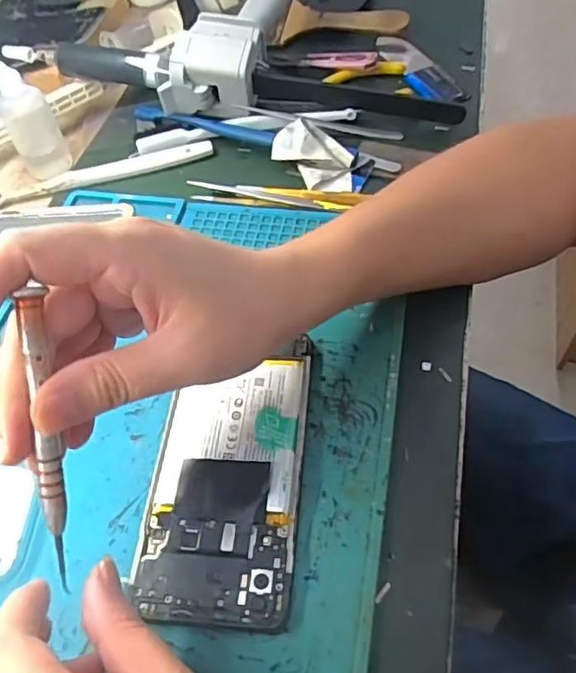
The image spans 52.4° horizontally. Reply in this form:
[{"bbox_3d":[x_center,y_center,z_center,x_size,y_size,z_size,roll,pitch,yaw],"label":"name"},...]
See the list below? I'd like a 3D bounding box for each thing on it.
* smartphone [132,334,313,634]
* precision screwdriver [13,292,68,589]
[{"bbox_3d":[-0.028,0.066,0.287,0.068,0.012,0.137,2,54,6],"label":"smartphone"},{"bbox_3d":[-0.088,0.040,0.213,0.008,0.112,0.006,0,13,4],"label":"precision screwdriver"}]

